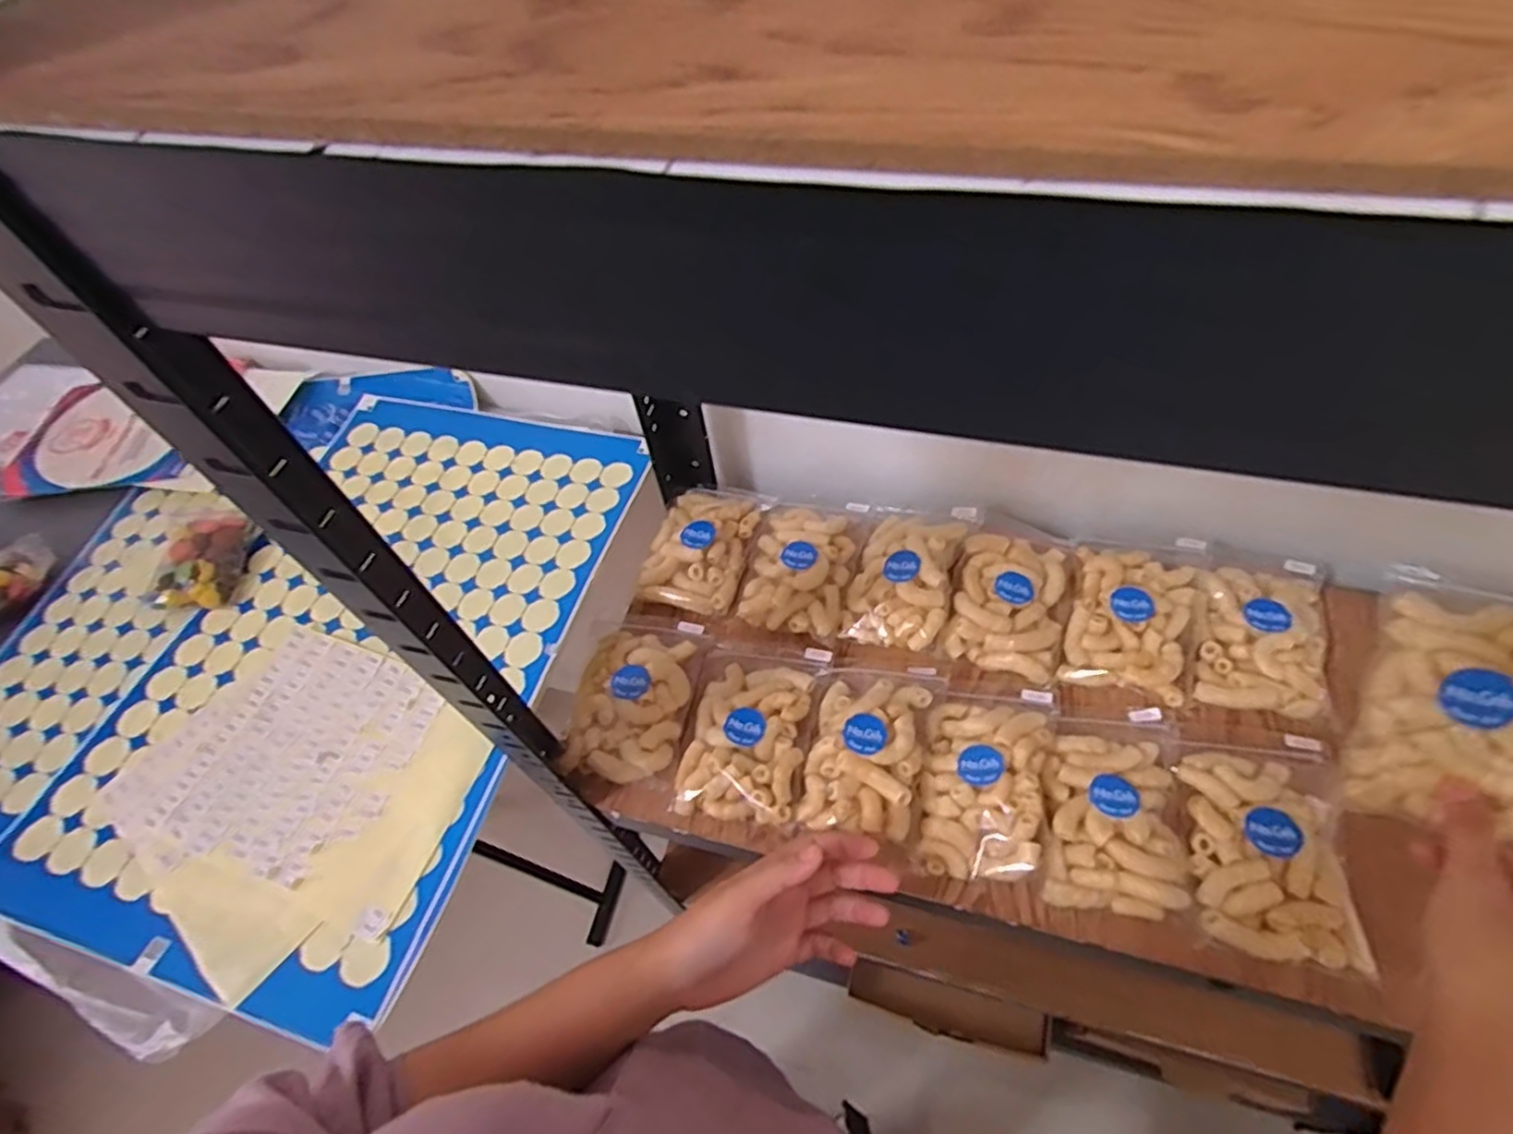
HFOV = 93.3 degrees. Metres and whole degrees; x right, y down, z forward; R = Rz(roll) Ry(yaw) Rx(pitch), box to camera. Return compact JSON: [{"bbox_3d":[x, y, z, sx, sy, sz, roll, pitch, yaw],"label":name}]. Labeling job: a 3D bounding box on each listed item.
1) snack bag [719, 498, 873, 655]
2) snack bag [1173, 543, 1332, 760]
[{"bbox_3d":[0.037,0.001,0.592,0.090,0.038,0.140,14,58,14],"label":"snack bag"},{"bbox_3d":[0.356,0.048,0.505,0.088,0.027,0.159,18,59,17],"label":"snack bag"}]

